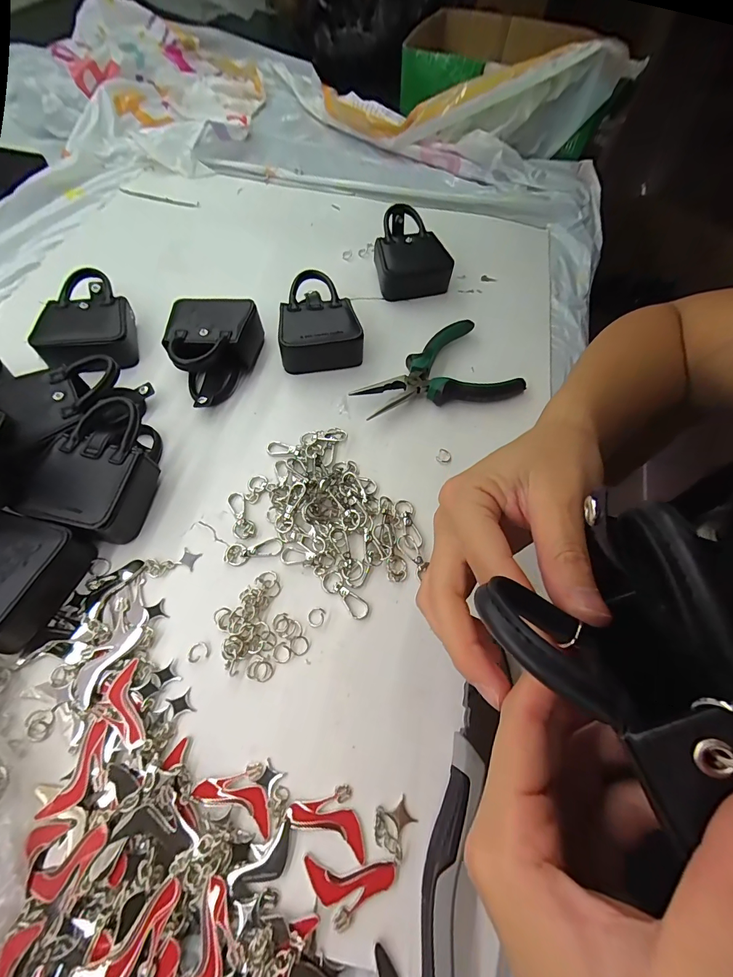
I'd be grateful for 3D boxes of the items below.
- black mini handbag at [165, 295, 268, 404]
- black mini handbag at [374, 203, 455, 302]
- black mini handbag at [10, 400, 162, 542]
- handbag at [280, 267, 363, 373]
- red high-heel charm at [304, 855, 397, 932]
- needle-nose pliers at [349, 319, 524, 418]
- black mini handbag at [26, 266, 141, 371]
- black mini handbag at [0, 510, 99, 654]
[{"bbox_3d":[-0.139,-0.124,0.345,0.075,0.040,0.105,1,61,-3],"label":"black mini handbag"},{"bbox_3d":[0.045,-0.262,0.426,0.078,0.051,0.094,-9,62,-9],"label":"black mini handbag"},{"bbox_3d":[-0.191,-0.015,0.282,0.077,0.040,0.105,15,61,4],"label":"black mini handbag"},{"bbox_3d":[-0.049,-0.162,0.373,0.074,0.040,0.094,-8,62,-8],"label":"handbag"},{"bbox_3d":[-0.009,0.205,0.193,0.046,0.004,0.025,5,61,-2],"label":"red high-heel charm"},{"bbox_3d":[0.060,-0.110,0.359,0.149,0.023,0.091,-14,63,-12],"label":"needle-nose pliers"},{"bbox_3d":[-0.257,-0.159,0.360,0.074,0.038,0.104,-8,62,-8],"label":"black mini handbag"},{"bbox_3d":[-0.239,0.047,0.244,0.107,0.038,0.078,26,62,10],"label":"black mini handbag"}]

